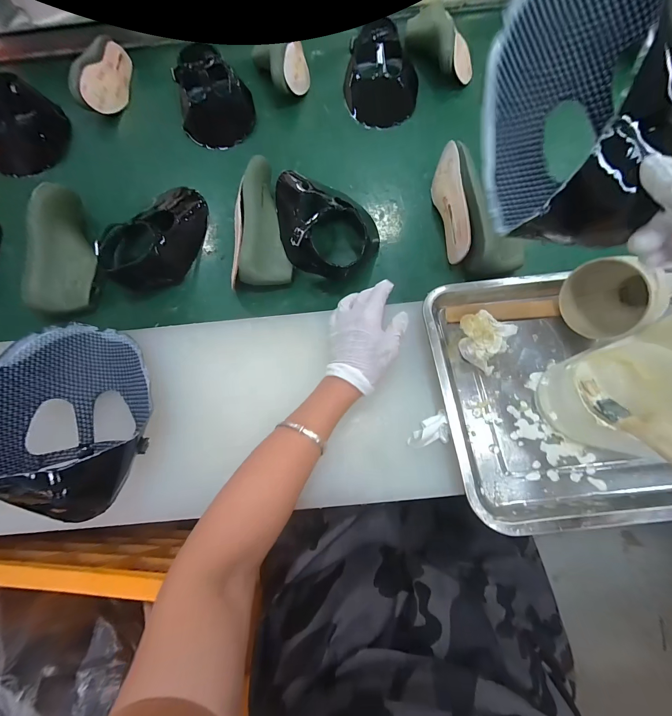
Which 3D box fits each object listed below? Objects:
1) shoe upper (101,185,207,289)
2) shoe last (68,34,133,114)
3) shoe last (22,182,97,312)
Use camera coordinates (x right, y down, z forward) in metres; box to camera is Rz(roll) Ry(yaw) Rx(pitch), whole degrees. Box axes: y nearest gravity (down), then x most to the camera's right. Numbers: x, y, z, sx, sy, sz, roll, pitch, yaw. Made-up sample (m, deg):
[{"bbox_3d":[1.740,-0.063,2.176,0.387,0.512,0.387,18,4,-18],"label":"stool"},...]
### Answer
[{"bbox_3d":[-0.288,-0.217,0.505,0.110,0.088,0.227,14,70,8],"label":"shoe upper"},{"bbox_3d":[-0.502,-0.607,0.662,0.060,0.077,0.219,-4,68,1],"label":"shoe last"},{"bbox_3d":[-0.441,-0.173,0.489,0.075,0.096,0.205,-18,69,-4],"label":"shoe last"}]

